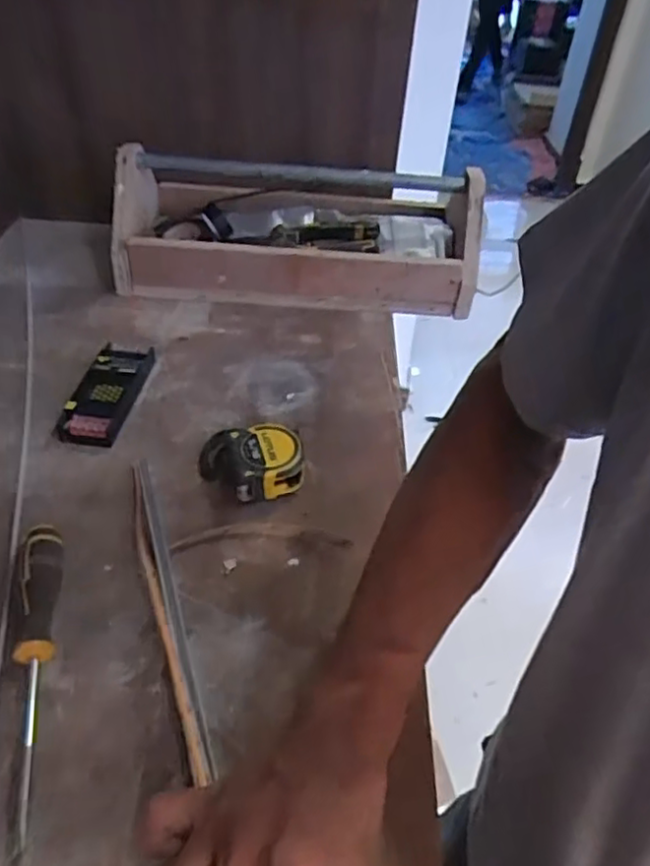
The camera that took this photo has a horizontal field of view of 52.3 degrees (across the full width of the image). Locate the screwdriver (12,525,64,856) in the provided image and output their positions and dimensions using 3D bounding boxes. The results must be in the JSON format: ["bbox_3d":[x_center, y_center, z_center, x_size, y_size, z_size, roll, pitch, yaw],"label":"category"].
[{"bbox_3d":[-0.193,0.149,0.437,0.026,0.033,0.209,-6,42,-11],"label":"screwdriver"}]

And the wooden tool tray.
[{"bbox_3d":[-0.035,-0.278,0.875,0.455,0.142,0.208,3,41,-2],"label":"wooden tool tray"}]

